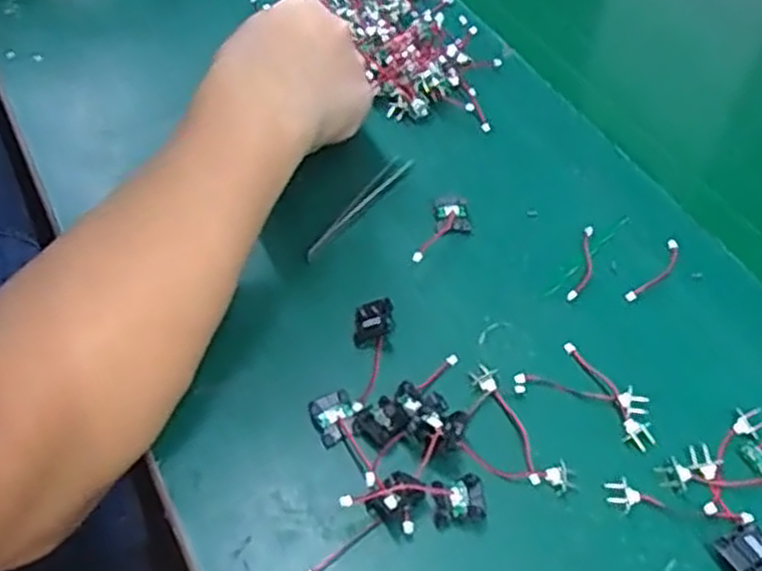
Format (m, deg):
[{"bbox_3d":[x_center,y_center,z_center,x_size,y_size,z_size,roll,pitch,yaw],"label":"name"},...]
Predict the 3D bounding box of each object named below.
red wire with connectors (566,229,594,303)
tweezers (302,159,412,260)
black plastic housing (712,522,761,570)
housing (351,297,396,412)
[{"bbox_3d":[0.119,-0.014,0.448,0.010,0.004,0.057,17,52,11],"label":"red wire with connectors"},{"bbox_3d":[-0.012,-0.050,0.474,0.010,0.006,0.100,30,55,20],"label":"tweezers"},{"bbox_3d":[0.164,0.120,0.341,0.025,0.013,0.026,-27,57,-23],"label":"black plastic housing"},{"bbox_3d":[-0.004,0.035,0.403,0.020,0.013,0.063,2,51,-1],"label":"housing"}]

